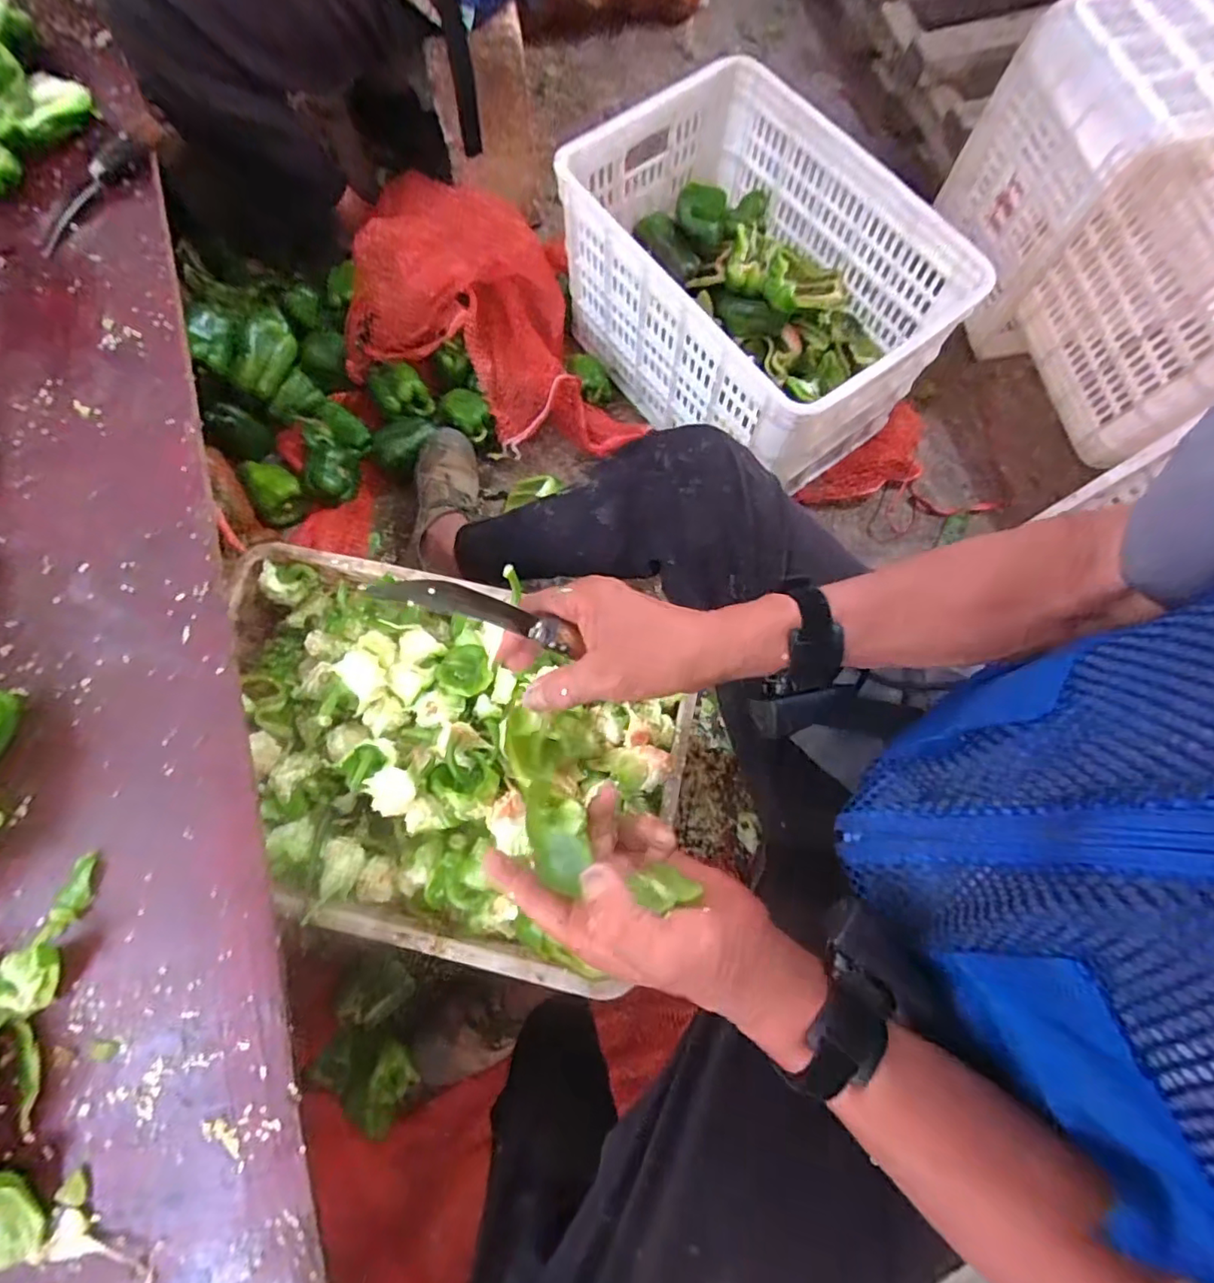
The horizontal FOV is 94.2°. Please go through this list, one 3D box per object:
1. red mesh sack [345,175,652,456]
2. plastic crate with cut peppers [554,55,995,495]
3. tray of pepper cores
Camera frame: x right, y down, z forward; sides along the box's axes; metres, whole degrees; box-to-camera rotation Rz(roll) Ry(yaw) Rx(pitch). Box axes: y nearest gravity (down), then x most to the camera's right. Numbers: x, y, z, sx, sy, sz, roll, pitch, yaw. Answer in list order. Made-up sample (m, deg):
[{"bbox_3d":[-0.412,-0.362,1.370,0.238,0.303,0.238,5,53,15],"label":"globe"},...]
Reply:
[{"bbox_3d":[-0.163,-0.549,0.959,0.558,0.132,0.361,23,77,6],"label":"red mesh sack"},{"bbox_3d":[0.207,-0.532,0.861,0.343,0.274,0.535,-36,79,-8],"label":"plastic crate with cut peppers"},{"bbox_3d":[-0.184,0.111,0.590,0.506,0.099,0.355,13,76,3],"label":"tray of pepper cores"}]

